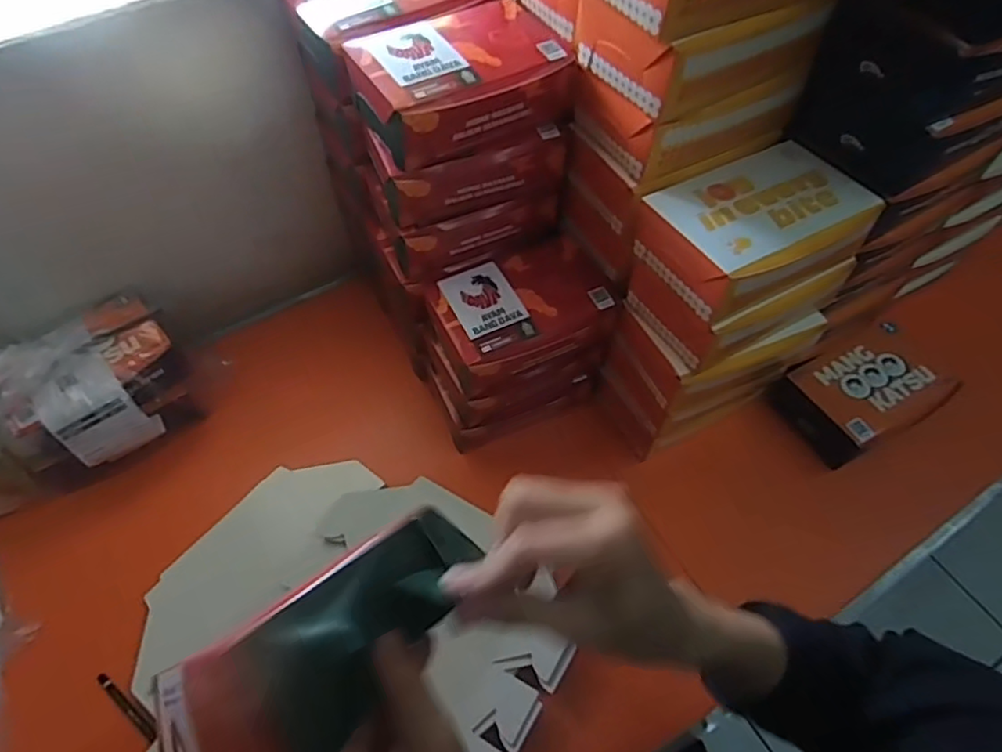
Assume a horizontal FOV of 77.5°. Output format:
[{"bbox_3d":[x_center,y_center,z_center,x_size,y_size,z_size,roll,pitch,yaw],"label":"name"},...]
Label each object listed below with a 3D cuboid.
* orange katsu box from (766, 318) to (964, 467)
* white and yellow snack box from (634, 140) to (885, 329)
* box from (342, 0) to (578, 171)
[{"bbox_3d":[0.426,0.019,0.731,0.179,0.063,0.116,-25,60,-14],"label":"orange katsu box"},{"bbox_3d":[0.220,-0.131,0.542,0.169,0.061,0.117,-25,60,-14],"label":"white and yellow snack box"},{"bbox_3d":[-0.037,-0.264,0.557,0.184,0.060,0.121,-29,61,-16],"label":"box"}]

